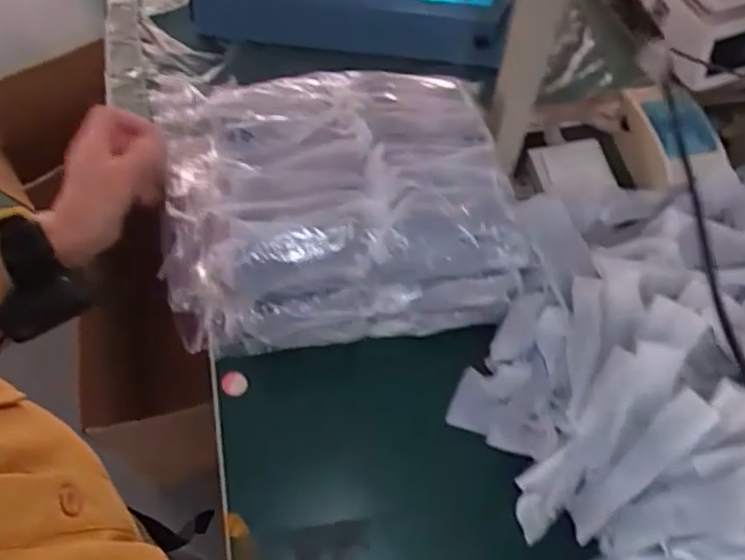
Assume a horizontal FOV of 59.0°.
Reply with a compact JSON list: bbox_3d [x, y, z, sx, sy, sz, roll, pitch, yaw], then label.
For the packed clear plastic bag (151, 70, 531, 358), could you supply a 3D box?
[{"bbox_3d":[-0.031,-0.062,0.617,0.309,0.182,0.193,-9,61,-6],"label":"packed clear plastic bag"}]

